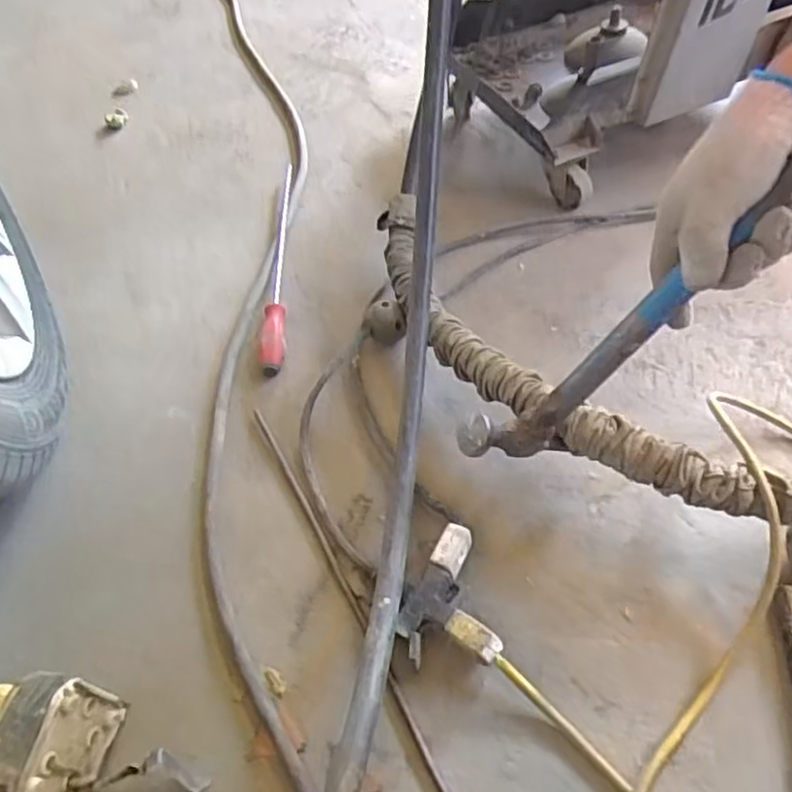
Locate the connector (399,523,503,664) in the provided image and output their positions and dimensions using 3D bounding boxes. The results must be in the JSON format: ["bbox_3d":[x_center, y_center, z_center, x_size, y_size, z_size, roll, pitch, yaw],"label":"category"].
[{"bbox_3d":[0.035,0.156,0.520,0.072,0.035,0.107,-11,49,-4],"label":"connector"}]

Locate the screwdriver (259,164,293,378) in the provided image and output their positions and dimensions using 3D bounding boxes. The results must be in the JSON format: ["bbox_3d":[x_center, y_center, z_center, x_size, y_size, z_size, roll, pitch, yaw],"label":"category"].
[{"bbox_3d":[-0.144,-0.170,0.830,0.028,0.018,0.396,-6,49,0],"label":"screwdriver"}]

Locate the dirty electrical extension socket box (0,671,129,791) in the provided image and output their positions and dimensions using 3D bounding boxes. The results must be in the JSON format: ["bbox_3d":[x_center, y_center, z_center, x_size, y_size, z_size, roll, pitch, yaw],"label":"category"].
[{"bbox_3d":[-0.244,0.237,0.455,0.081,0.074,0.087,0,49,6],"label":"dirty electrical extension socket box"}]

